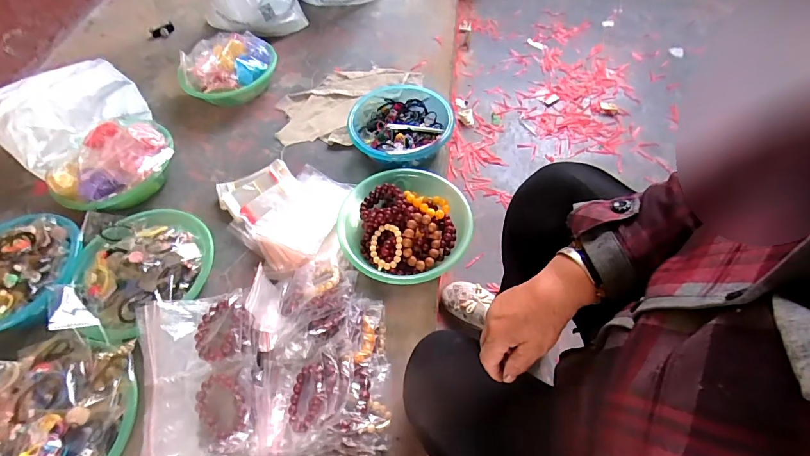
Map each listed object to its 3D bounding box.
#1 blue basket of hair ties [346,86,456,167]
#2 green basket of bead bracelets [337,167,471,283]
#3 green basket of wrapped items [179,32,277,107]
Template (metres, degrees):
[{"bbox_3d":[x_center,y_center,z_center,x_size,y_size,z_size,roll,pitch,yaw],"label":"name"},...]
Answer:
[{"bbox_3d":[-0.024,-0.232,0.867,0.230,0.072,0.267,-36,62,-18],"label":"blue basket of hair ties"},{"bbox_3d":[-0.001,0.008,0.722,0.234,0.089,0.228,-2,57,3],"label":"green basket of bead bracelets"},{"bbox_3d":[-0.444,-0.403,0.976,0.236,0.111,0.199,-23,59,-11],"label":"green basket of wrapped items"}]

